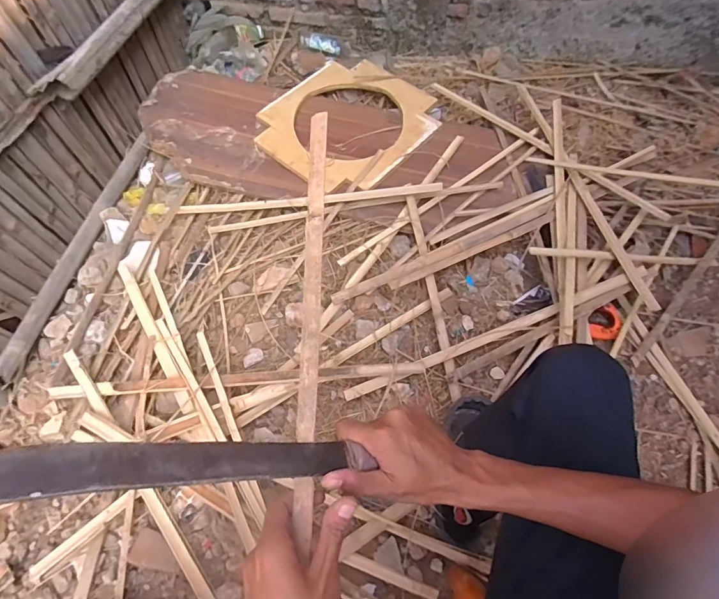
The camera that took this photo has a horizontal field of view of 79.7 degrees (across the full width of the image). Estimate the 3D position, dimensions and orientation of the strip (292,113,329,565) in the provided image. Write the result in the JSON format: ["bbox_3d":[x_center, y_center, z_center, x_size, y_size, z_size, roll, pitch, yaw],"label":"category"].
[{"bbox_3d":[-0.049,0.002,0.440,0.021,0.010,0.440,1,74,0],"label":"strip"}]

